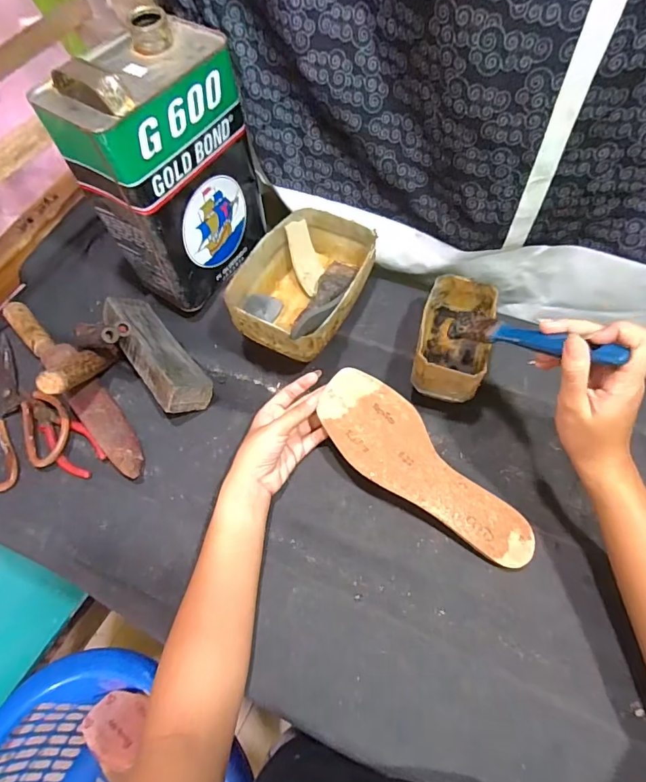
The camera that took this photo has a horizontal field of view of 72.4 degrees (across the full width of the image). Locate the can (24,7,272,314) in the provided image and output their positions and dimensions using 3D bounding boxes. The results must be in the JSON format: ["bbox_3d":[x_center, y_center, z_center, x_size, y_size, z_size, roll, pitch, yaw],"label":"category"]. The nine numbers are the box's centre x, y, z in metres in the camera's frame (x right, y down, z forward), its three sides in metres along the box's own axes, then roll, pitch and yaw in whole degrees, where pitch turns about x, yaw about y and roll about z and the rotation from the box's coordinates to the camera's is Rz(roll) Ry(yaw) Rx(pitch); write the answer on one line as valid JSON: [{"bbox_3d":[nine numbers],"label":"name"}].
[{"bbox_3d":[-0.162,-0.237,0.488,0.097,0.233,0.165,30,65,19],"label":"can"}]

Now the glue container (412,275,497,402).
[{"bbox_3d":[0.142,-0.057,0.480,0.071,0.062,0.128,12,60,10],"label":"glue container"}]

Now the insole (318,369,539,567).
[{"bbox_3d":[0.089,0.075,0.418,0.079,0.010,0.237,-40,75,-17],"label":"insole"}]

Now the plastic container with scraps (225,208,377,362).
[{"bbox_3d":[-0.021,-0.127,0.524,0.127,0.069,0.185,24,63,16],"label":"plastic container with scraps"}]

